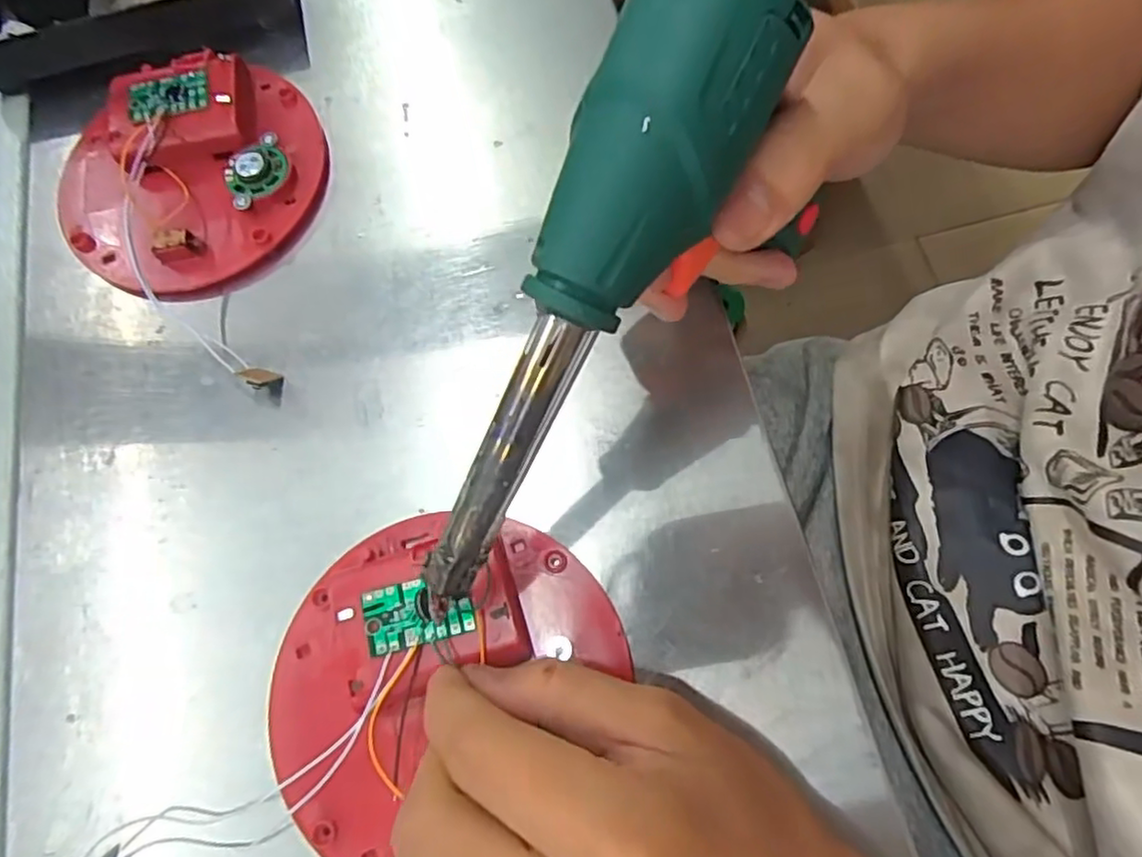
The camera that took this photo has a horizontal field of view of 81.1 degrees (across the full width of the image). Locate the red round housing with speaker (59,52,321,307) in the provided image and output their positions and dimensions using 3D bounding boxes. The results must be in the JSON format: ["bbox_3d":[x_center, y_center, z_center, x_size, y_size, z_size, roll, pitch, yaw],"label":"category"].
[{"bbox_3d":[-0.172,-0.118,0.300,0.119,0.017,0.113,-1,72,5],"label":"red round housing with speaker"}]

